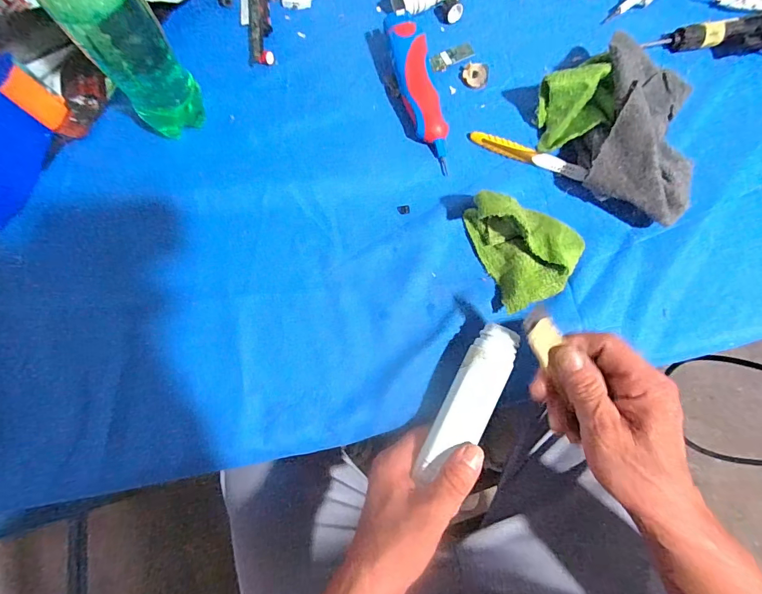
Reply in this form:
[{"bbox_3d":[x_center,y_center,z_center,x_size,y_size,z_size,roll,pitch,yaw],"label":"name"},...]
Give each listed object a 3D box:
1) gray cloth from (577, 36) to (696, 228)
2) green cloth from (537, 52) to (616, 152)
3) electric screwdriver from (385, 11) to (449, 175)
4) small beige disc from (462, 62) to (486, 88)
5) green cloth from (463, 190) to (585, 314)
[{"bbox_3d":[0.226,-0.141,0.347,0.096,0.048,0.150,16,78,6],"label":"gray cloth"},{"bbox_3d":[0.174,-0.171,0.358,0.060,0.048,0.054,-15,77,-1],"label":"green cloth"},{"bbox_3d":[0.036,-0.193,0.376,0.033,0.027,0.151,-12,75,-2],"label":"electric screwdriver"},{"bbox_3d":[0.092,-0.220,0.396,0.023,0.005,0.023,0,75,1],"label":"small beige disc"},{"bbox_3d":[0.123,-0.046,0.332,0.076,0.042,0.097,-19,77,-2],"label":"green cloth"}]

